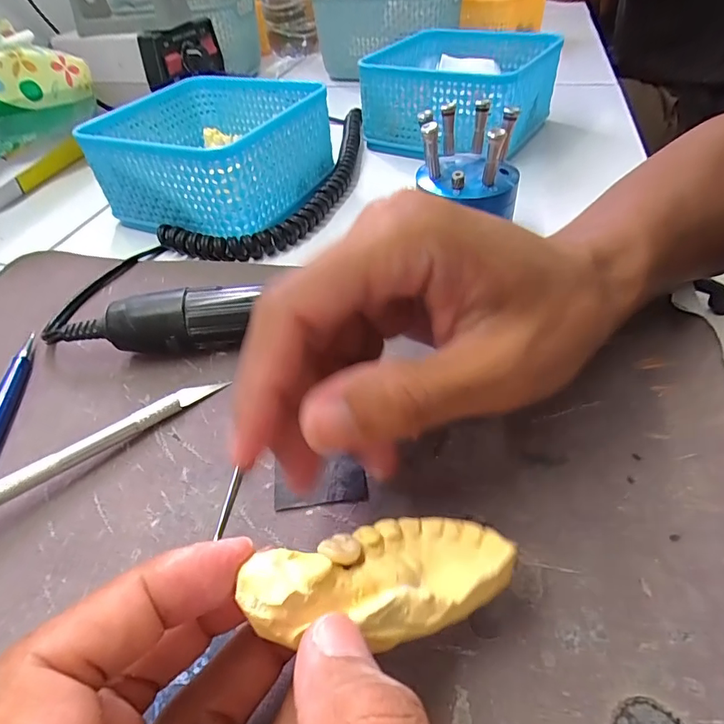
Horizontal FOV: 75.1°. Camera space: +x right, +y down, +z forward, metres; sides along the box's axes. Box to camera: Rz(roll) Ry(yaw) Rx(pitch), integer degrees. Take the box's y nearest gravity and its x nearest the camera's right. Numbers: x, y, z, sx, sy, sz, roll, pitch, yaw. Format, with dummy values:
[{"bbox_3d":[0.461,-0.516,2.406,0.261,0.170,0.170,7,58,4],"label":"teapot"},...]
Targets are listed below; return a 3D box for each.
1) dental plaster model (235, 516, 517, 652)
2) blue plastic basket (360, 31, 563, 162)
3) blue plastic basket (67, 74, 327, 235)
[{"bbox_3d":[0.005,0.051,0.115,0.067,0.015,0.028,4,38,-27],"label":"dental plaster model"},{"bbox_3d":[0.082,-0.230,0.401,0.138,0.063,0.135,21,51,26],"label":"blue plastic basket"},{"bbox_3d":[-0.105,-0.151,0.340,0.136,0.061,0.132,18,49,23],"label":"blue plastic basket"}]

